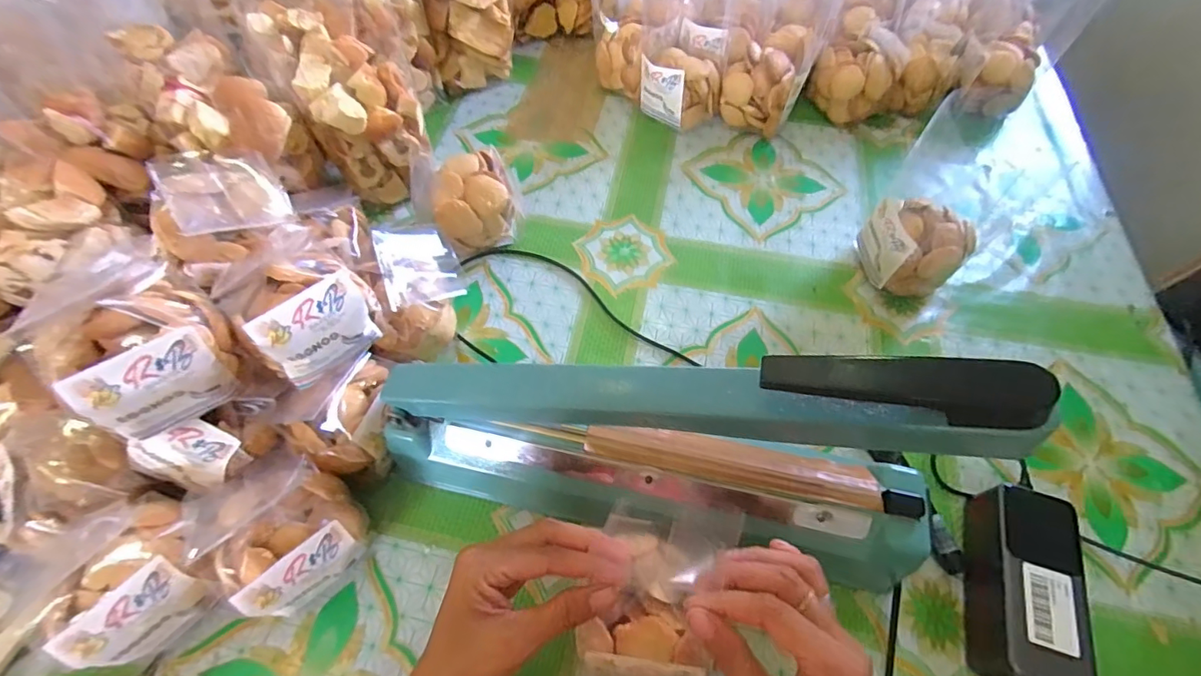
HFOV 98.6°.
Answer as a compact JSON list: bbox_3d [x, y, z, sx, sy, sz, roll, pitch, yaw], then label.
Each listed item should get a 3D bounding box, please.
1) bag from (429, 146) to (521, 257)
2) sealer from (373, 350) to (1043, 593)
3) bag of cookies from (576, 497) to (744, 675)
[{"bbox_3d":[-0.128,-0.139,0.546,0.082,0.088,0.085,-6,59,-3],"label":"bag"},{"bbox_3d":[0.032,0.072,0.329,0.393,0.232,0.077,6,59,5],"label":"sealer"},{"bbox_3d":[0.042,0.155,0.334,0.087,0.029,0.114,12,60,8],"label":"bag of cookies"}]

